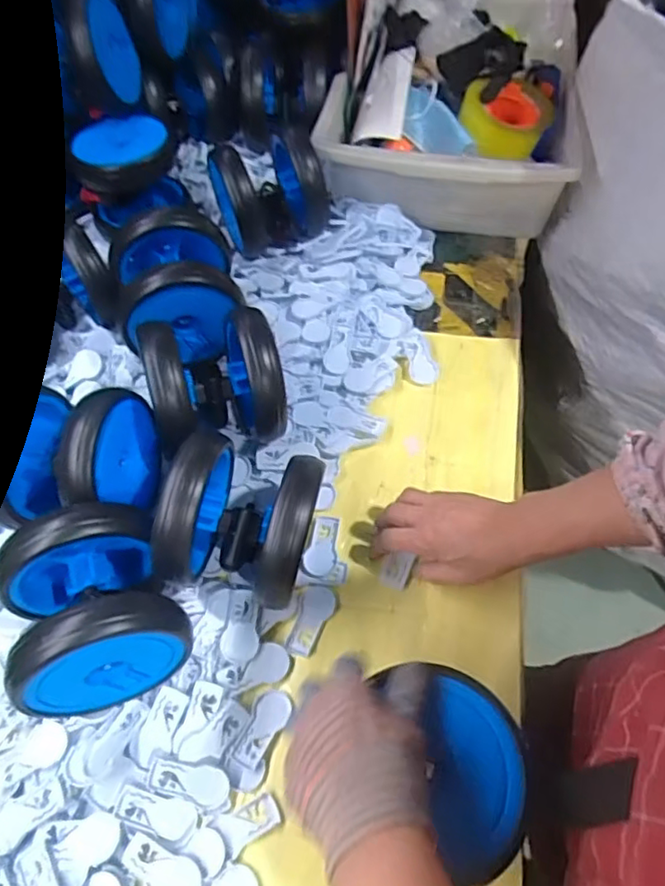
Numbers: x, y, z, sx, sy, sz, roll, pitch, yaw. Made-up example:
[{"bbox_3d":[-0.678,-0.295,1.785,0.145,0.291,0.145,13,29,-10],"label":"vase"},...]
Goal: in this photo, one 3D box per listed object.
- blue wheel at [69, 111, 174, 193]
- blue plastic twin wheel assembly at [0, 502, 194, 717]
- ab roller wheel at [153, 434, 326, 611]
[{"bbox_3d":[-0.261,-0.376,0.776,0.119,0.052,0.115,-7,58,-2],"label":"blue wheel"},{"bbox_3d":[-0.193,0.128,0.482,0.123,0.107,0.127,-26,61,-13],"label":"blue plastic twin wheel assembly"},{"bbox_3d":[-0.078,0.075,0.543,0.118,0.133,0.123,11,59,9],"label":"ab roller wheel"}]

